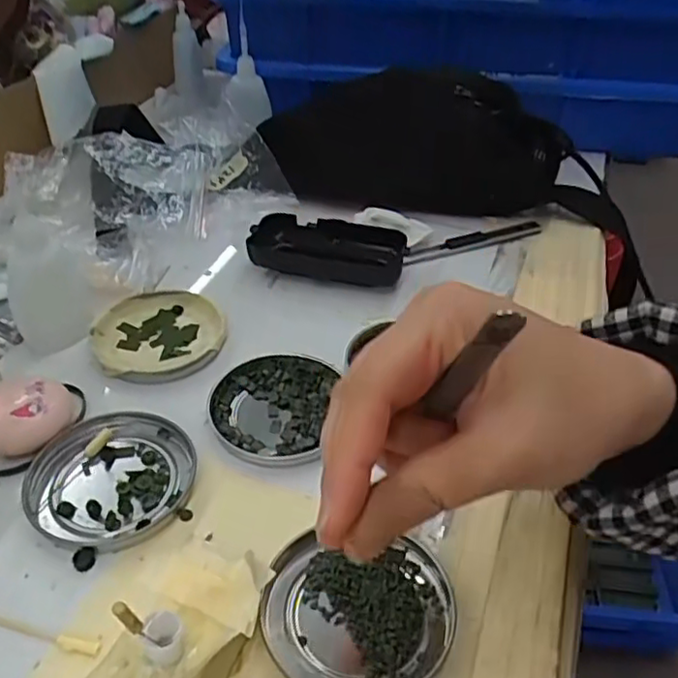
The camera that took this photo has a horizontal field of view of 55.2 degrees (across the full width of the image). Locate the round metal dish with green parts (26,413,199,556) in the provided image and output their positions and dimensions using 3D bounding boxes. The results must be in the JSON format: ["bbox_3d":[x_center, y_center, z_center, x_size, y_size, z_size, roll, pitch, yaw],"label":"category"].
[{"bbox_3d":[-0.114,0.068,0.323,0.076,0.009,0.076,2,40,-1],"label":"round metal dish with green parts"}]

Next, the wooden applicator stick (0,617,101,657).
[{"bbox_3d":[-0.125,0.119,0.264,0.060,0.004,0.006,12,41,11],"label":"wooden applicator stick"}]

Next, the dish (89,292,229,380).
[{"bbox_3d":[-0.112,-0.004,0.406,0.077,0.011,0.077,2,40,-1],"label":"dish"}]

